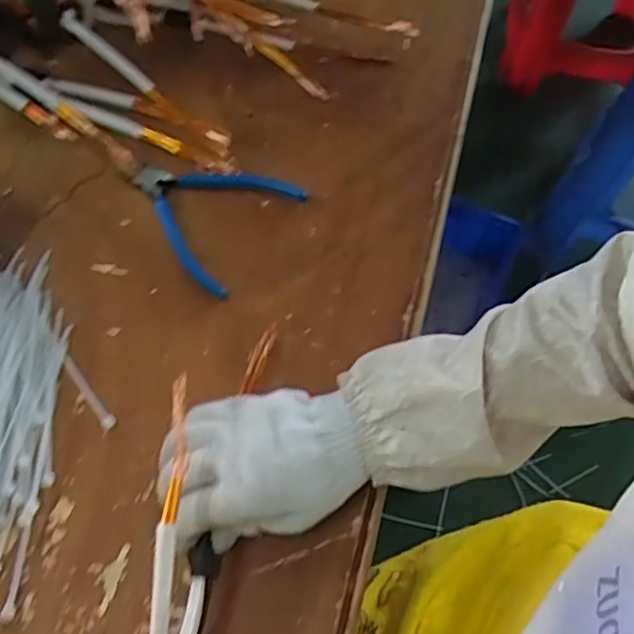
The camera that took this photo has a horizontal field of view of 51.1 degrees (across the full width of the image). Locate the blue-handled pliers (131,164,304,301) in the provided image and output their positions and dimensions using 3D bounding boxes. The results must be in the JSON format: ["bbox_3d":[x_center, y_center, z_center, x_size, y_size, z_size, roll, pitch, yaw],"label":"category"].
[{"bbox_3d":[-0.091,-0.087,0.525,0.122,0.011,0.115,30,64,14],"label":"blue-handled pliers"}]

